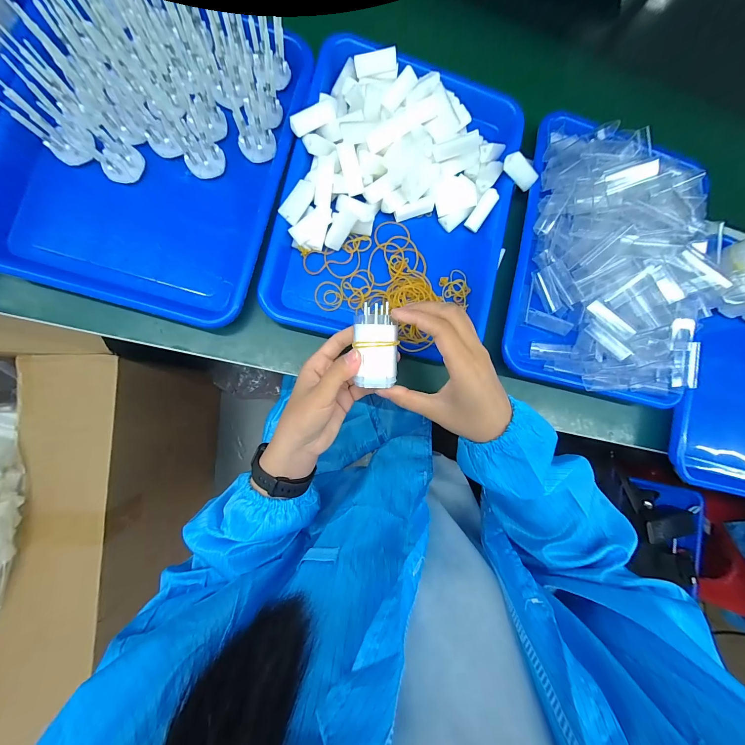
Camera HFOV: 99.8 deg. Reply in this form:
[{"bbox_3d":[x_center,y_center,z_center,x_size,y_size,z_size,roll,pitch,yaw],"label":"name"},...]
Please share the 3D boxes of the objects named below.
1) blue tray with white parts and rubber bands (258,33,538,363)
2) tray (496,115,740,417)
[{"bbox_3d":[0.034,-0.191,0.355,0.251,0.057,0.330,14,84,-8],"label":"blue tray with white parts and rubber bands"},{"bbox_3d":[0.291,-0.138,0.373,0.236,0.085,0.328,11,85,-8],"label":"tray"}]

